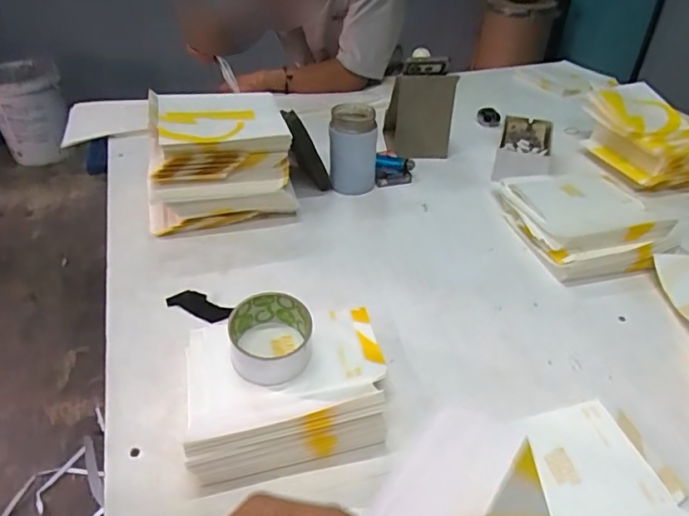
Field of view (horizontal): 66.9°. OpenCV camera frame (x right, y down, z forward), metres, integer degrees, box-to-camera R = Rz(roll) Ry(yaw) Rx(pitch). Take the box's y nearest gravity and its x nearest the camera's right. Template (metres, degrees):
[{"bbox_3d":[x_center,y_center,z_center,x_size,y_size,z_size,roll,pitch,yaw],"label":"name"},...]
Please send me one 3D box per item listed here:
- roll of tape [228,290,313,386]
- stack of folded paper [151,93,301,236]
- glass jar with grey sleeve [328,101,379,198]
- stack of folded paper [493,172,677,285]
[{"bbox_3d":[-0.074,0.079,0.525,0.080,0.050,0.075,1,37,-1],"label":"roll of tape"},{"bbox_3d":[-0.194,-0.164,0.812,0.205,0.134,0.223,-5,37,-10],"label":"stack of folded paper"},{"bbox_3d":[0.014,-0.178,0.842,0.075,0.122,0.065,5,37,4],"label":"glass jar with grey sleeve"},{"bbox_3d":[0.350,-0.062,0.776,0.191,0.048,0.236,-6,37,-10],"label":"stack of folded paper"}]

